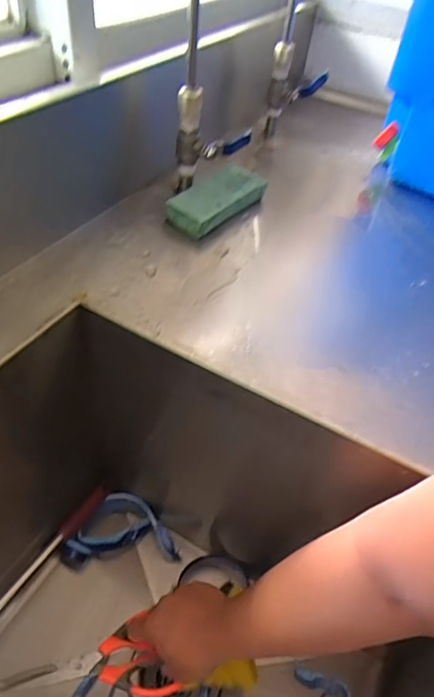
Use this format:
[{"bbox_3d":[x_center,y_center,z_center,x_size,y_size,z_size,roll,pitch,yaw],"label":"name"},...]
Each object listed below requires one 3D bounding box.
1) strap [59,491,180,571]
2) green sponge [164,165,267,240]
[{"bbox_3d":[-0.140,0.260,0.706,0.161,0.058,0.093,0,46,-8],"label":"strap"},{"bbox_3d":[0.002,-0.194,0.629,0.061,0.034,0.150,32,50,22],"label":"green sponge"}]

